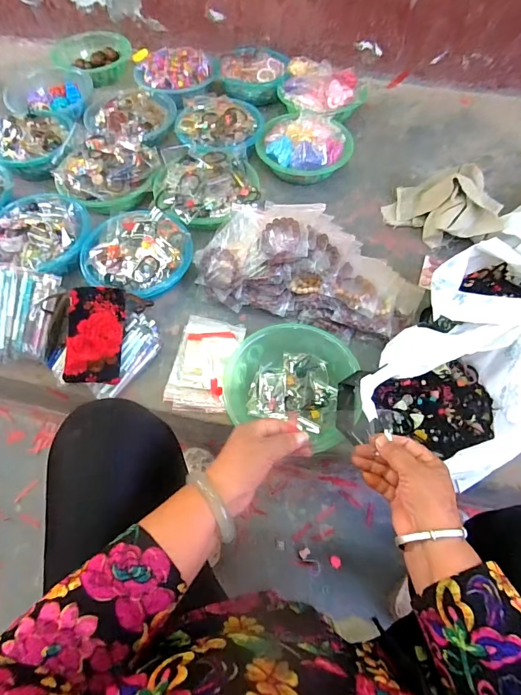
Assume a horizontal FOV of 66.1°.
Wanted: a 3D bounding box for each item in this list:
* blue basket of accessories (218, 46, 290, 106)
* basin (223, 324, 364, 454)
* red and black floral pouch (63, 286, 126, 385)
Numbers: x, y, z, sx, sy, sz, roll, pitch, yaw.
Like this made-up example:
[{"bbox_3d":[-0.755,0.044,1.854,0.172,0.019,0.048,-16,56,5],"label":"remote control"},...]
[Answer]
[{"bbox_3d":[-0.018,-0.800,1.174,0.194,0.075,0.180,0,61,1],"label":"blue basket of accessories"},{"bbox_3d":[0.055,0.060,0.719,0.231,0.065,0.229,14,62,9],"label":"basin"},{"bbox_3d":[-0.294,-0.024,0.717,0.093,0.019,0.176,3,74,-22],"label":"red and black floral pouch"}]

